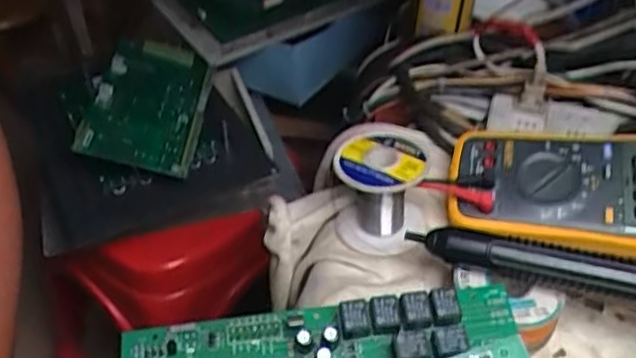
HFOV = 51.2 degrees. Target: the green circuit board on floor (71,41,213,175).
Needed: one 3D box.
[{"bbox_3d":[-0.185,-0.084,0.733,0.114,0.020,0.201,14,47,-10],"label":"green circuit board on floor"}]

